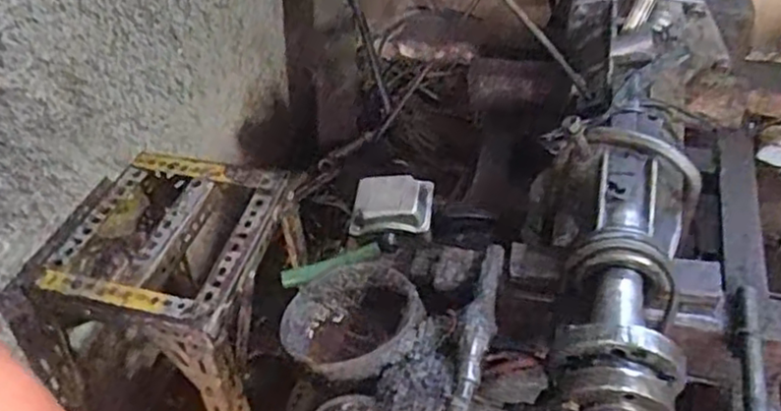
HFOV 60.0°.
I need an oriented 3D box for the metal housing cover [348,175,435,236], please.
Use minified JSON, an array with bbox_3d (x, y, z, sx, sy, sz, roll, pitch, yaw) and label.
[{"bbox_3d":[-0.001,-0.004,0.737,0.090,0.041,0.076,-1,59,17],"label":"metal housing cover"}]

